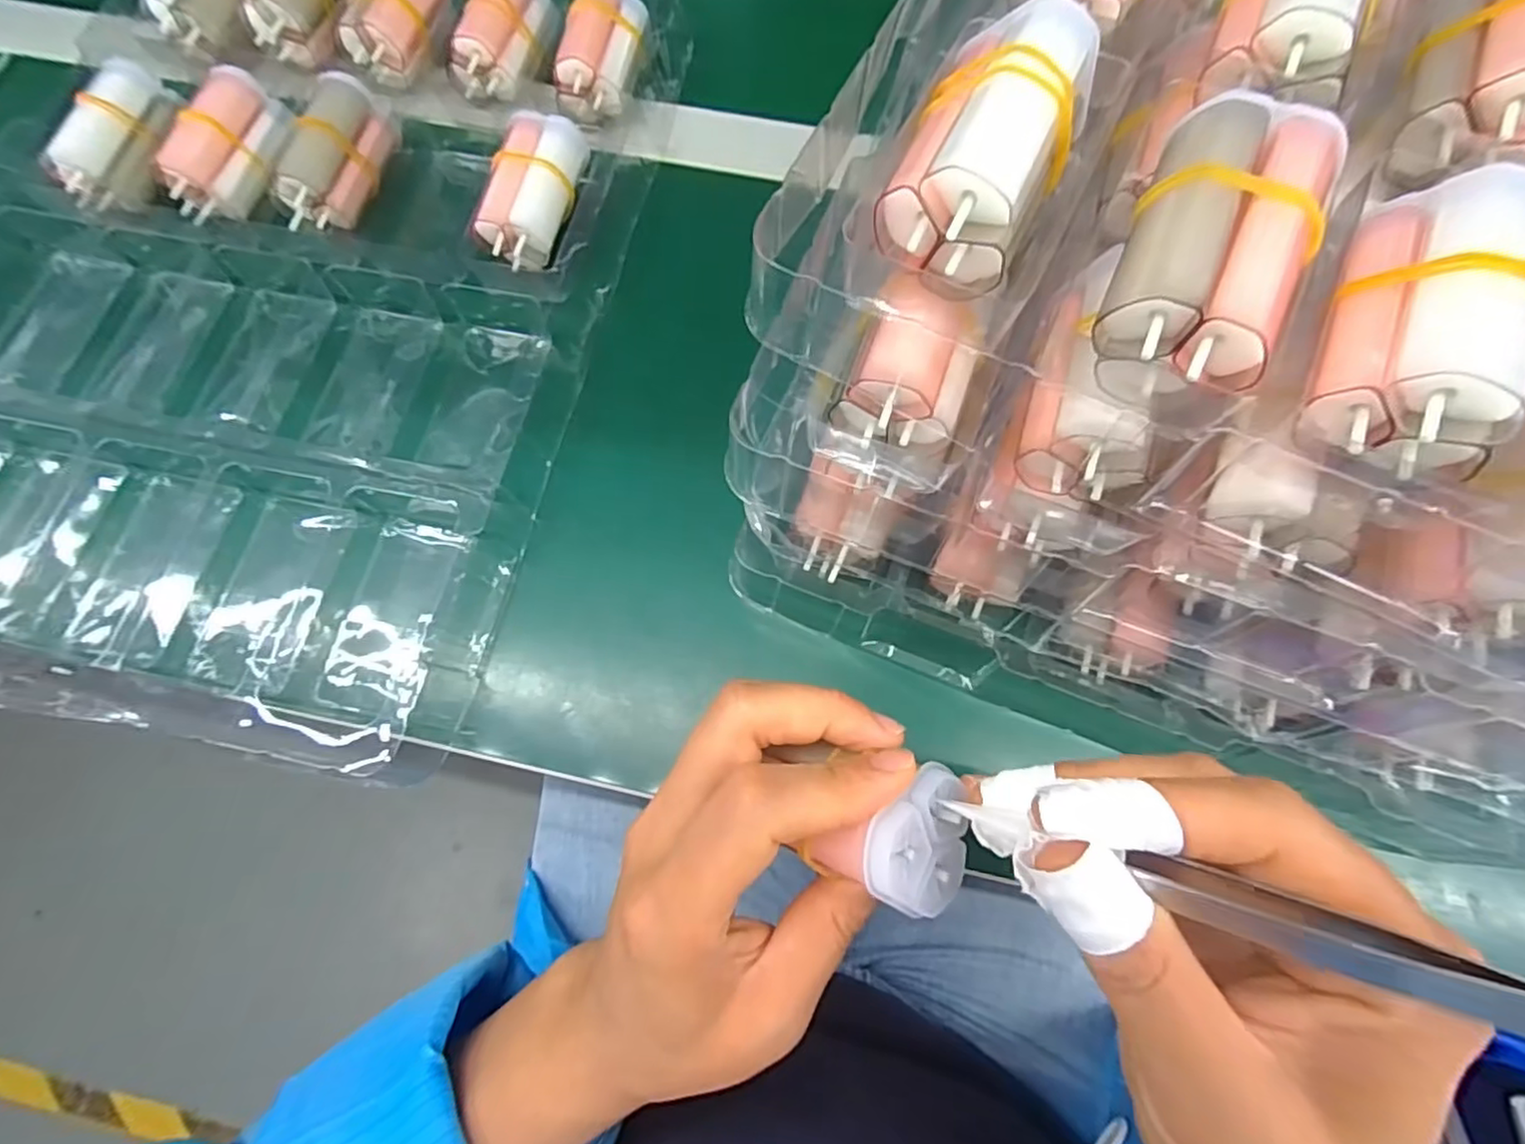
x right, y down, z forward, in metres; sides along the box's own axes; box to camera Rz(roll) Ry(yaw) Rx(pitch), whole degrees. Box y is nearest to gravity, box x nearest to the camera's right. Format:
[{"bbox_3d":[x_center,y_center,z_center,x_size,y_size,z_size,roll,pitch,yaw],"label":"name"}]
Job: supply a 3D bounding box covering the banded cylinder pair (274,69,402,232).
[{"bbox_3d":[-0.196,-0.192,0.301,0.031,0.027,0.070,15,80,5],"label":"banded cylinder pair"}]

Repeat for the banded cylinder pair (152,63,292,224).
[{"bbox_3d":[-0.247,-0.197,0.301,0.025,0.032,0.068,16,73,6],"label":"banded cylinder pair"}]

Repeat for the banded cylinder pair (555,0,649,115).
[{"bbox_3d":[-0.078,-0.259,0.320,0.035,0.026,0.061,7,72,3],"label":"banded cylinder pair"}]

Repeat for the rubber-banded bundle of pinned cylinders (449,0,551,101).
[{"bbox_3d":[-0.129,-0.272,0.325,0.035,0.022,0.070,18,83,6],"label":"rubber-banded bundle of pinned cylinders"}]

